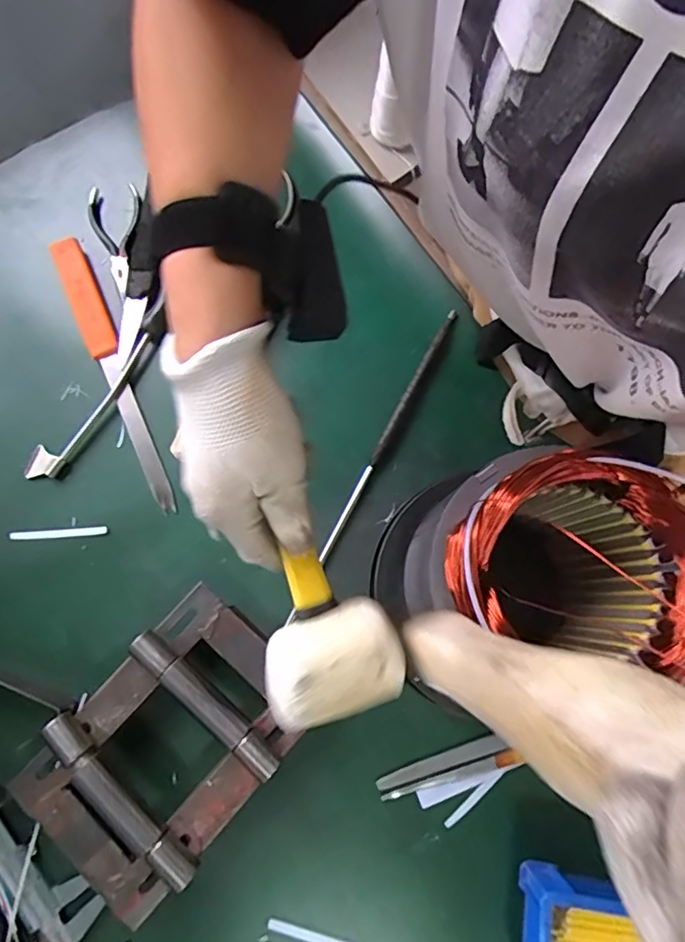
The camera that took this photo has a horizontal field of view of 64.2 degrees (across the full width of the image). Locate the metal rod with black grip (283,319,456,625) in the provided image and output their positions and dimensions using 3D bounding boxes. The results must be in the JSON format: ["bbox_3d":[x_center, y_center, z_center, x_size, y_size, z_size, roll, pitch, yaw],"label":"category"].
[{"bbox_3d":[0.030,-0.013,0.466,0.010,0.007,0.301,28,78,5],"label":"metal rod with black grip"}]

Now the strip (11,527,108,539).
[{"bbox_3d":[-0.234,0.051,0.450,0.077,0.004,0.007,-4,77,-1],"label":"strip"}]

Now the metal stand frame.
[{"bbox_3d":[-0.125,0.200,0.398,0.142,0.052,0.197,44,80,9],"label":"metal stand frame"}]

